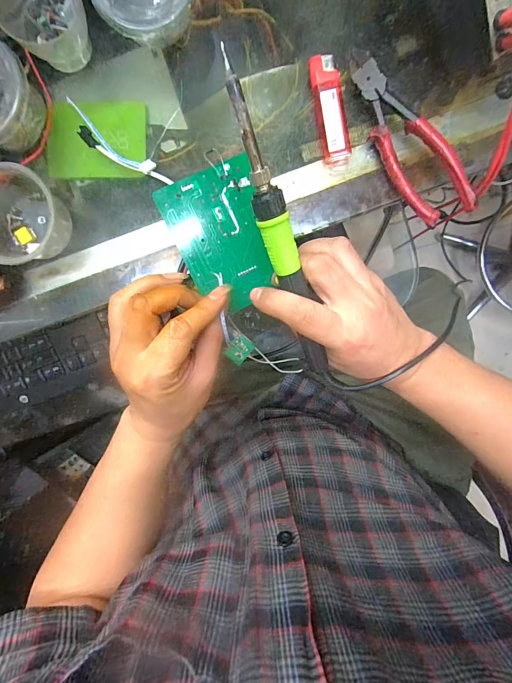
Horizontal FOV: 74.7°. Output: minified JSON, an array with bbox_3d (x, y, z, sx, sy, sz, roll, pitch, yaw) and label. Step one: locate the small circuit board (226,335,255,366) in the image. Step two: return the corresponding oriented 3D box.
[{"bbox_3d":[-0.014,0.008,0.301,0.020,0.004,0.023,39,89,-22],"label":"small circuit board"}]

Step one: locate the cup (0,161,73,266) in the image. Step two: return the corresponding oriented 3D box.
[{"bbox_3d":[-0.205,-0.108,0.291,0.071,0.045,0.078,0,96,4],"label":"cup"}]

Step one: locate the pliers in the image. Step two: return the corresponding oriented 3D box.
[{"bbox_3d":[0.120,-0.165,0.273,0.044,0.024,0.149,-29,93,6],"label":"pliers"}]

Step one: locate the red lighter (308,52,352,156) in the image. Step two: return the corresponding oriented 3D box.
[{"bbox_3d":[0.061,-0.193,0.277,0.023,0.007,0.078,-10,95,5],"label":"red lighter"}]

